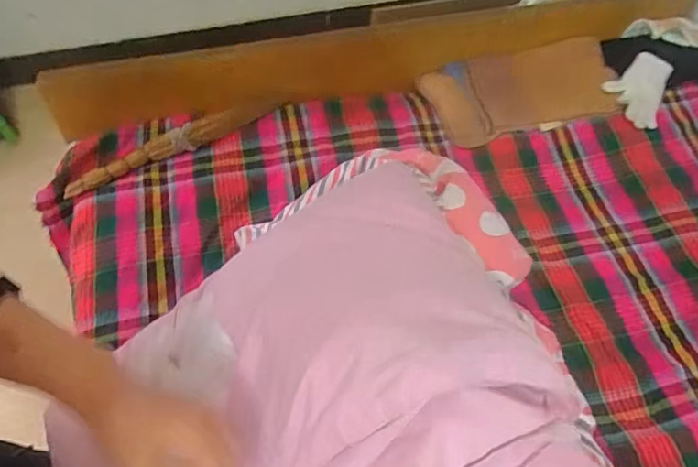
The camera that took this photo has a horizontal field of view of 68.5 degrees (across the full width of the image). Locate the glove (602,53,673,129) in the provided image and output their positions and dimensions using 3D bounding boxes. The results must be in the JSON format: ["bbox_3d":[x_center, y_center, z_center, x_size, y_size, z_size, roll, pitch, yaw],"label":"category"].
[{"bbox_3d":[0.652,-0.326,1.151,0.133,0.062,0.179,33,61,16],"label":"glove"}]

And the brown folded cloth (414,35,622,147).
[{"bbox_3d":[0.395,-0.325,1.147,0.450,0.058,0.209,-12,59,-11],"label":"brown folded cloth"}]

